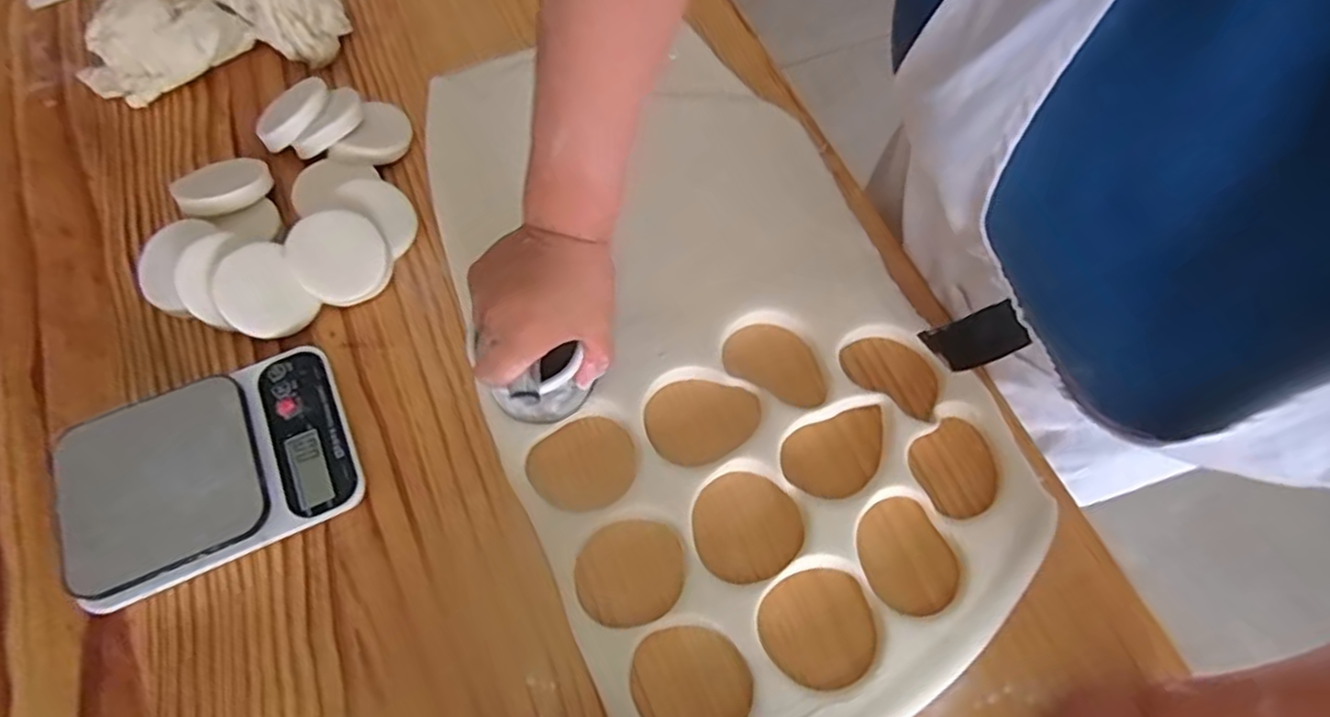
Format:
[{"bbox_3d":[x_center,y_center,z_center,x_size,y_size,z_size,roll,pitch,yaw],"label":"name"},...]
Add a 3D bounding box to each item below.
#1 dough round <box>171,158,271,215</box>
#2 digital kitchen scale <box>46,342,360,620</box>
[{"bbox_3d":[-0.364,-0.143,0.573,0.071,0.011,0.067,-21,52,-27],"label":"dough round"},{"bbox_3d":[-0.305,0.072,0.471,0.171,0.038,0.137,-25,68,-13],"label":"digital kitchen scale"}]

